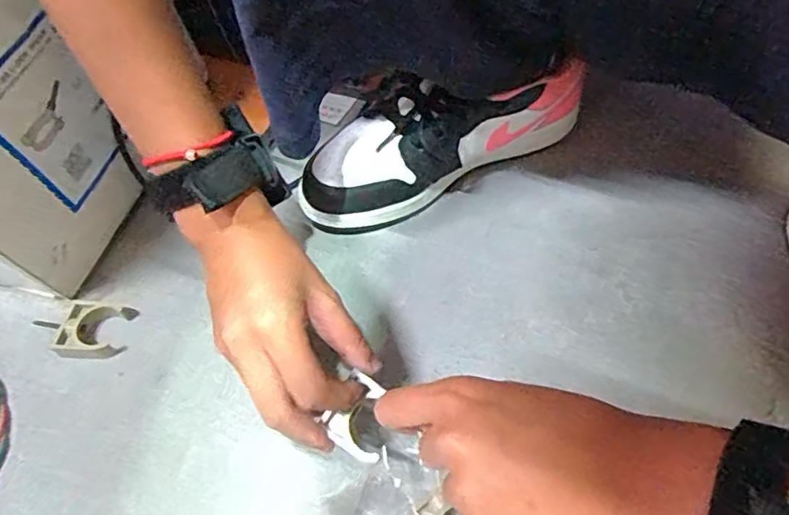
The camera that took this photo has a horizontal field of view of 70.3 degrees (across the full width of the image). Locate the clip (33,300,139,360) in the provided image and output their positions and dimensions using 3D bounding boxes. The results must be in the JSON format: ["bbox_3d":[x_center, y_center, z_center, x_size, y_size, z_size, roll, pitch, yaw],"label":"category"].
[{"bbox_3d":[-0.225,0.050,0.402,0.065,0.016,0.045,6,56,6],"label":"clip"}]

